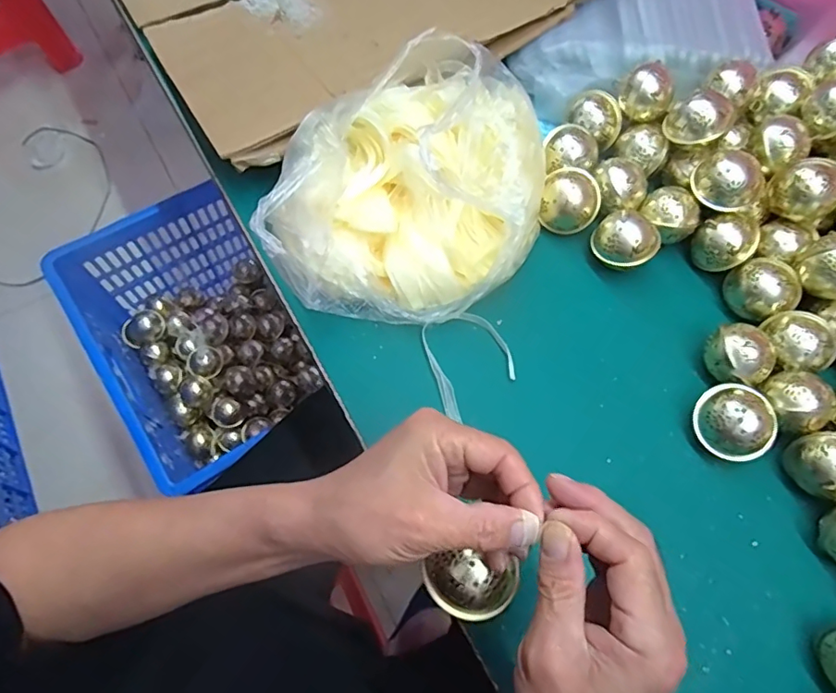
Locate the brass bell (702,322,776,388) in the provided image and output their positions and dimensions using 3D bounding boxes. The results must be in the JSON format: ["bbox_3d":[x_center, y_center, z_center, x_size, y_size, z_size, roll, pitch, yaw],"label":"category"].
[{"bbox_3d":[0.288,0.010,0.480,0.049,0.049,0.054,-18,69,-11],"label":"brass bell"}]

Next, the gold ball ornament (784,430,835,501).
[{"bbox_3d":[0.348,0.100,0.447,0.056,0.047,0.055,-14,69,-9],"label":"gold ball ornament"}]

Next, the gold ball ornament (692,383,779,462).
[{"bbox_3d":[0.272,0.066,0.458,0.058,0.052,0.062,1,67,-3],"label":"gold ball ornament"}]

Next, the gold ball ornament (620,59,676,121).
[{"bbox_3d":[0.235,-0.260,0.545,0.049,0.041,0.044,29,68,9],"label":"gold ball ornament"}]

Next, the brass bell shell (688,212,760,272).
[{"bbox_3d":[0.304,-0.104,0.528,0.052,0.042,0.059,43,71,14],"label":"brass bell shell"}]

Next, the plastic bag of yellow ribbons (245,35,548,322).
[{"bbox_3d":[-0.001,-0.155,0.480,0.232,0.115,0.260,5,67,-1],"label":"plastic bag of yellow ribbons"}]

